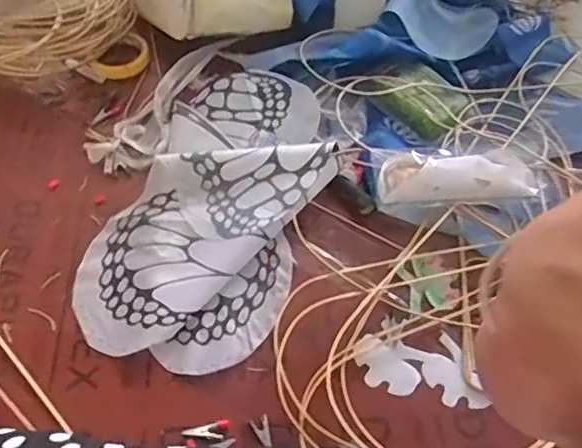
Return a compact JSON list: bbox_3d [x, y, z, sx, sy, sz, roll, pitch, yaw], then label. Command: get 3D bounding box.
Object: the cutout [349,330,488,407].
[{"bbox_3d":[0.141,0.163,0.646,0.132,0.010,0.081,-2,54,-4],"label":"cutout"}]

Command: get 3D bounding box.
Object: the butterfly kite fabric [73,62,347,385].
[{"bbox_3d":[-0.091,-0.032,0.741,0.246,0.059,0.437,18,55,10],"label":"butterfly kite fabric"}]

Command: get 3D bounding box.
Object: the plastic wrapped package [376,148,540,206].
[{"bbox_3d":[0.212,-0.056,0.758,0.195,0.054,0.074,0,54,-3],"label":"plastic wrapped package"}]

